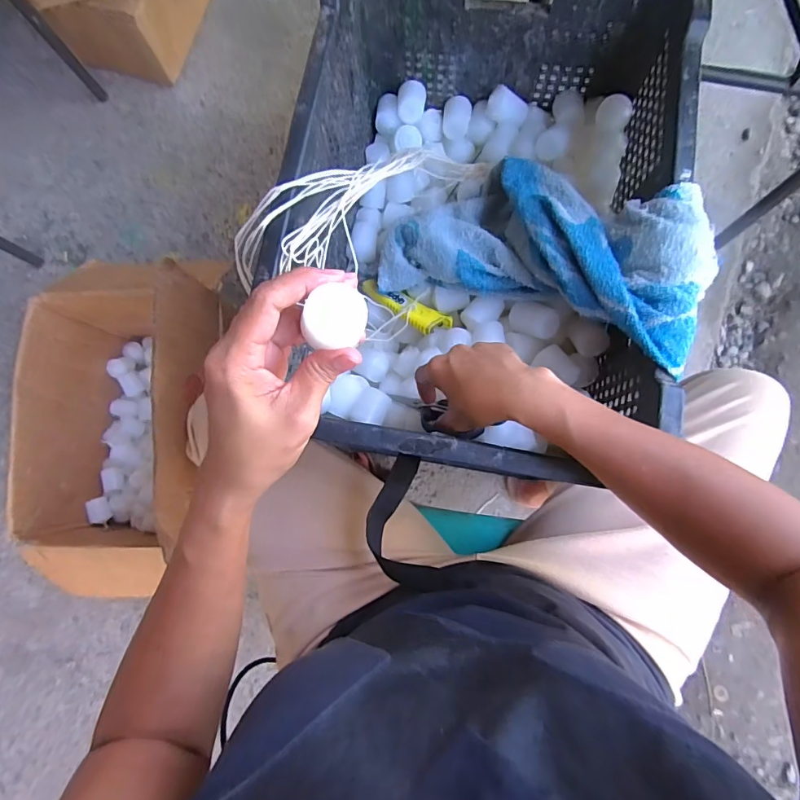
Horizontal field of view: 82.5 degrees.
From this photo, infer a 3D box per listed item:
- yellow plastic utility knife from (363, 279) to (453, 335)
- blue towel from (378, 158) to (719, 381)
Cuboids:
[{"bbox_3d":[0.003,-0.118,0.573,0.130,0.021,0.033,33,86,26],"label":"yellow plastic utility knife"},{"bbox_3d":[0.143,-0.163,0.482,0.356,0.072,0.196,29,85,41],"label":"blue towel"}]

